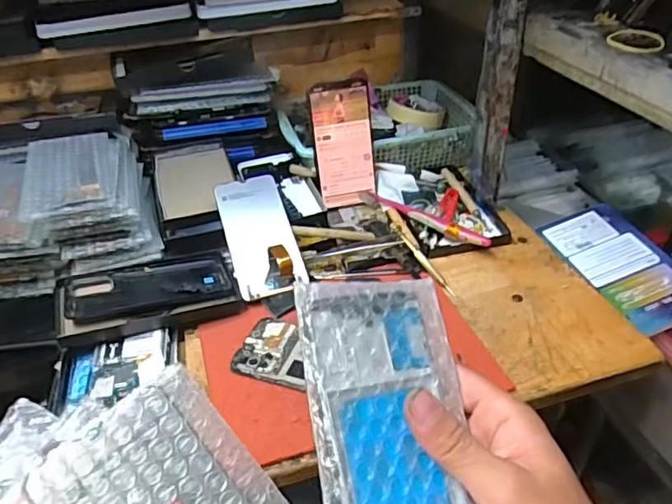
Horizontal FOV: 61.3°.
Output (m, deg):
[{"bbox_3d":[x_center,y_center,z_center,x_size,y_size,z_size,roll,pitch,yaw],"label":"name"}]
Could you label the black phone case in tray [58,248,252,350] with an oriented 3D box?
[{"bbox_3d":[-0.195,0.041,0.593,0.175,0.024,0.099,-15,38,-16],"label":"black phone case in tray"}]

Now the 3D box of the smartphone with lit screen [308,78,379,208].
[{"bbox_3d":[0.012,-0.136,0.717,0.078,0.154,0.014,-13,23,-10],"label":"smartphone with lit screen"}]

